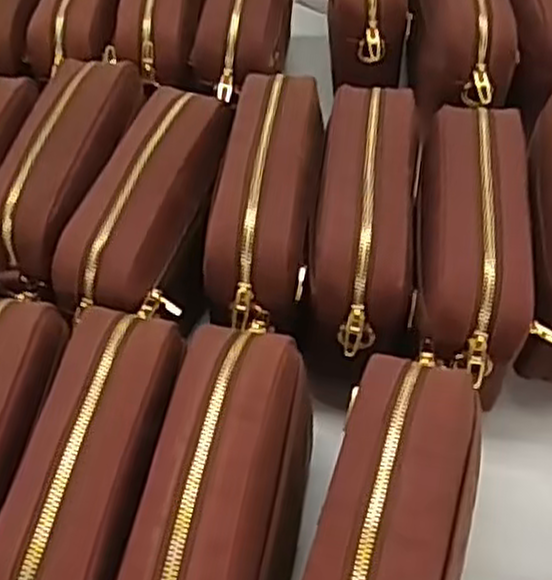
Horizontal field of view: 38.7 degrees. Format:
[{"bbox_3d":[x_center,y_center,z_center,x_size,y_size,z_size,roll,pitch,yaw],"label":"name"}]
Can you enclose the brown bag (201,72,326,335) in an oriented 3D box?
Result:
[{"bbox_3d":[-0.006,-0.063,0.520,0.068,0.055,0.198,5,53,7],"label":"brown bag"}]

